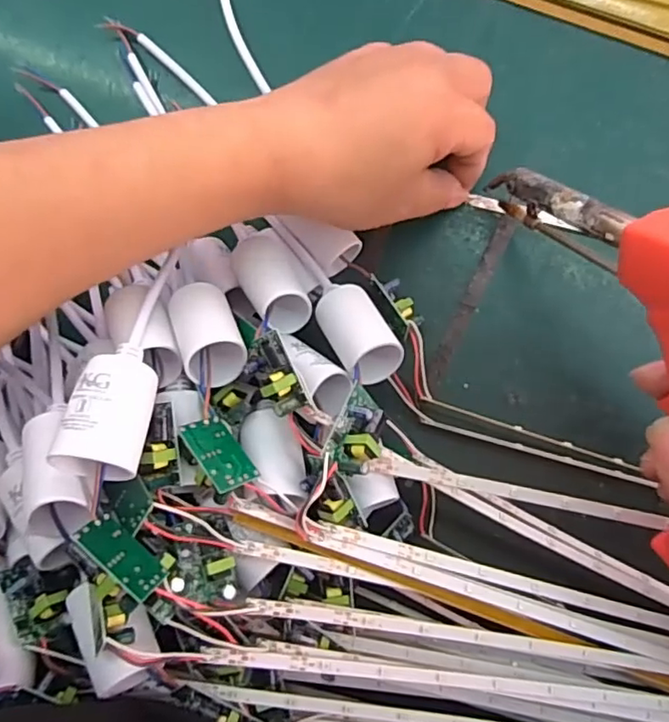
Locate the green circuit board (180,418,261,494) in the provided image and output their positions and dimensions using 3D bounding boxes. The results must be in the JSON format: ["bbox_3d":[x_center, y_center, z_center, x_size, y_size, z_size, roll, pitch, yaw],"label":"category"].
[{"bbox_3d":[-0.047,0.037,0.239,0.033,0.021,0.004,51,130,27],"label":"green circuit board"}]

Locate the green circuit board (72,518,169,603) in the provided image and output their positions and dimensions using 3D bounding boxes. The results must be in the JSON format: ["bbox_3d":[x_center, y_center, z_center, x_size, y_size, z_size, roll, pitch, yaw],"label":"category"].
[{"bbox_3d":[-0.079,0.072,0.216,0.034,0.024,0.004,42,105,-4],"label":"green circuit board"}]

